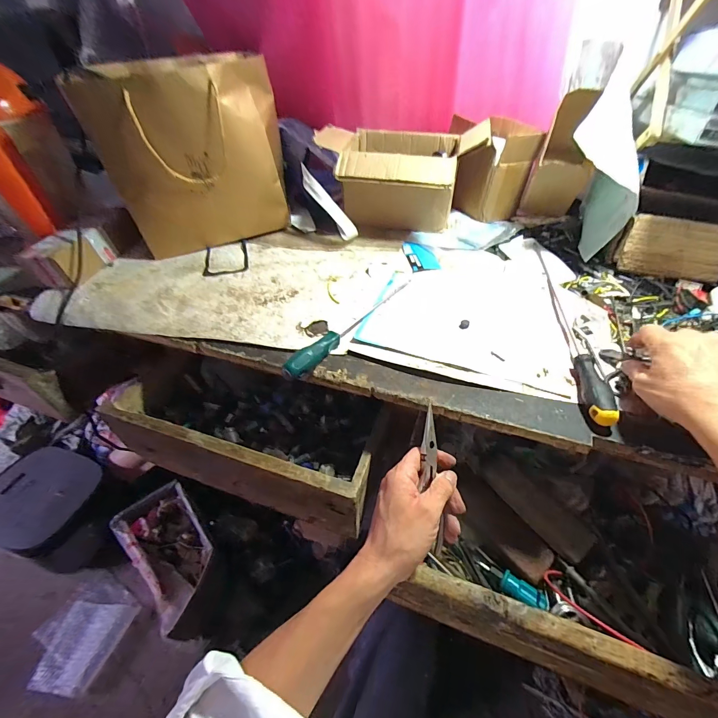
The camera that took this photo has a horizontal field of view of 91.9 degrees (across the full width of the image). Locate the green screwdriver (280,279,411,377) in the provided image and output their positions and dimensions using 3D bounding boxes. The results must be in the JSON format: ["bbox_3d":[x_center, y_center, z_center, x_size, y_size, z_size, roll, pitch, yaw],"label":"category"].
[{"bbox_3d":[-0.005,-0.058,0.503,0.023,0.023,0.281,27,50,24],"label":"green screwdriver"}]

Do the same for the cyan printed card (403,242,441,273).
[{"bbox_3d":[0.117,-0.196,0.658,0.052,0.007,0.105,-5,45,-6],"label":"cyan printed card"}]

